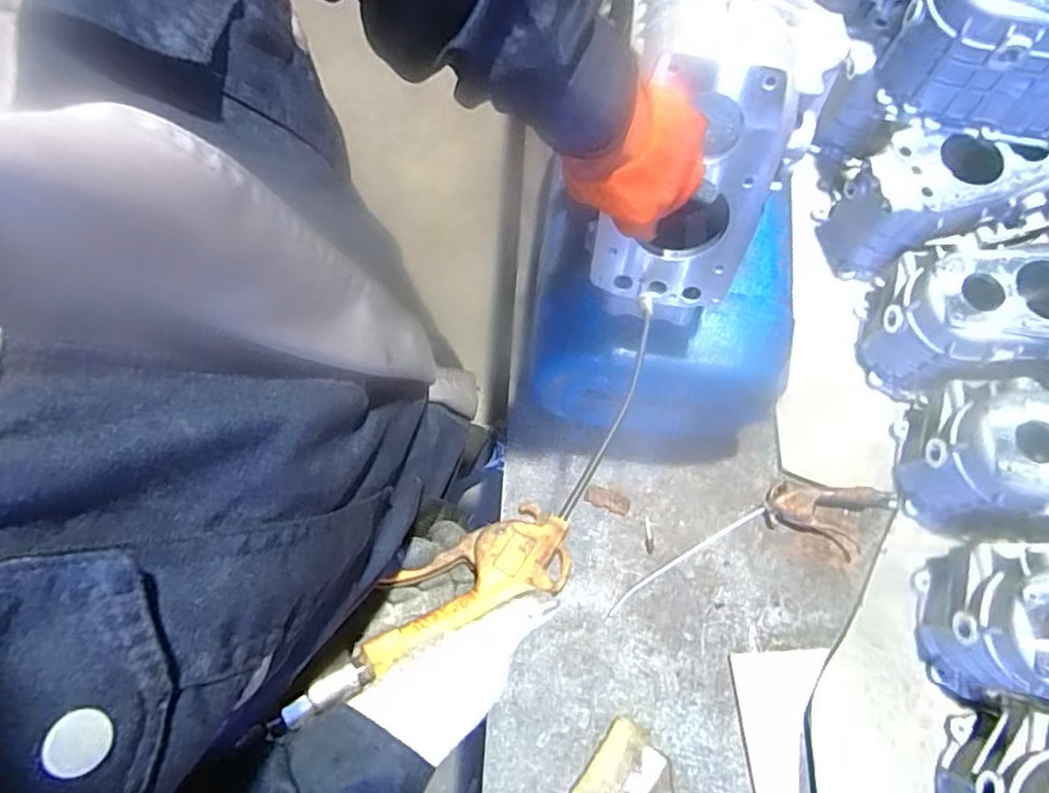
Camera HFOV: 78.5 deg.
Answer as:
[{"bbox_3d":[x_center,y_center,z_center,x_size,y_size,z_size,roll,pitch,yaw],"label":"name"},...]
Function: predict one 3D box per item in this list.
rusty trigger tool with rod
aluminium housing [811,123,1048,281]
[{"bbox_3d":[0.284,0.184,0.809,0.384,0.032,0.110,-18,72,-4],"label":"rusty trigger tool with rod"},{"bbox_3d":[0.546,-0.261,0.867,0.229,0.170,0.132,-13,73,-4],"label":"aluminium housing"}]

